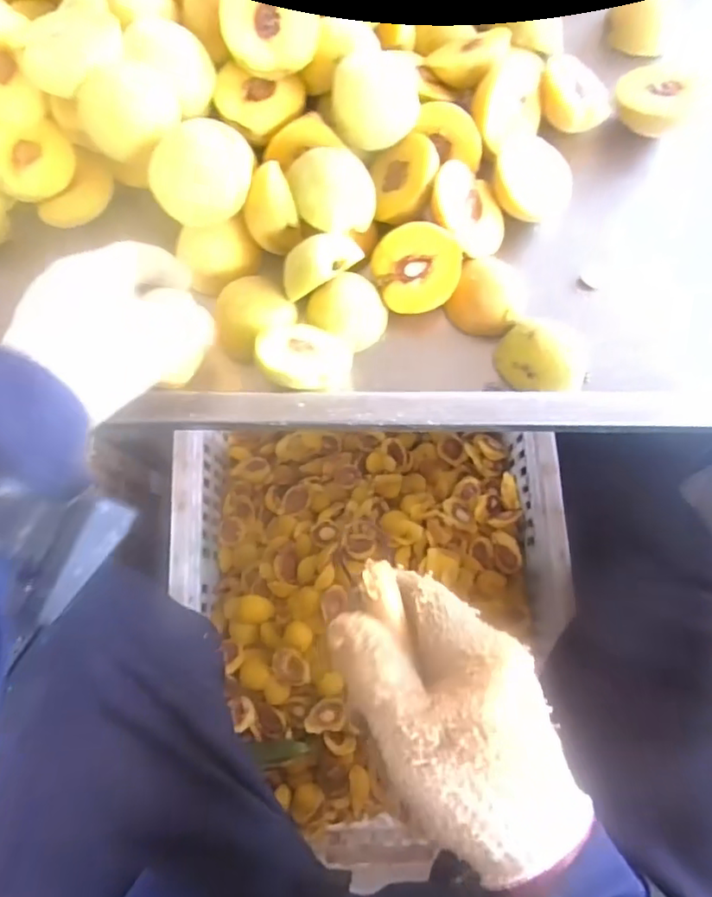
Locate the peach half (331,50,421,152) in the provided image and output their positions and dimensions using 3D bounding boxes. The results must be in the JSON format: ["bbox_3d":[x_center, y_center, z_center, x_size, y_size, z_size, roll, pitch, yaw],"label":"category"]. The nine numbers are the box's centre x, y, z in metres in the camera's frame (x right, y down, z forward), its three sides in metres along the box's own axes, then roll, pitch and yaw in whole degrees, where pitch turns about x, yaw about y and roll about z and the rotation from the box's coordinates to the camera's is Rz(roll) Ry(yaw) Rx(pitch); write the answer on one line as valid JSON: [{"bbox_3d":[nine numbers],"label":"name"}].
[{"bbox_3d":[0.016,-0.266,0.432,0.062,0.040,0.071,1,76,1],"label":"peach half"}]

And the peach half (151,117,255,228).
[{"bbox_3d":[-0.107,-0.194,0.414,0.063,0.036,0.066,17,113,-7],"label":"peach half"}]

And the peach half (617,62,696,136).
[{"bbox_3d":[0.244,-0.284,0.480,0.057,0.024,0.056,12,78,23],"label":"peach half"}]

